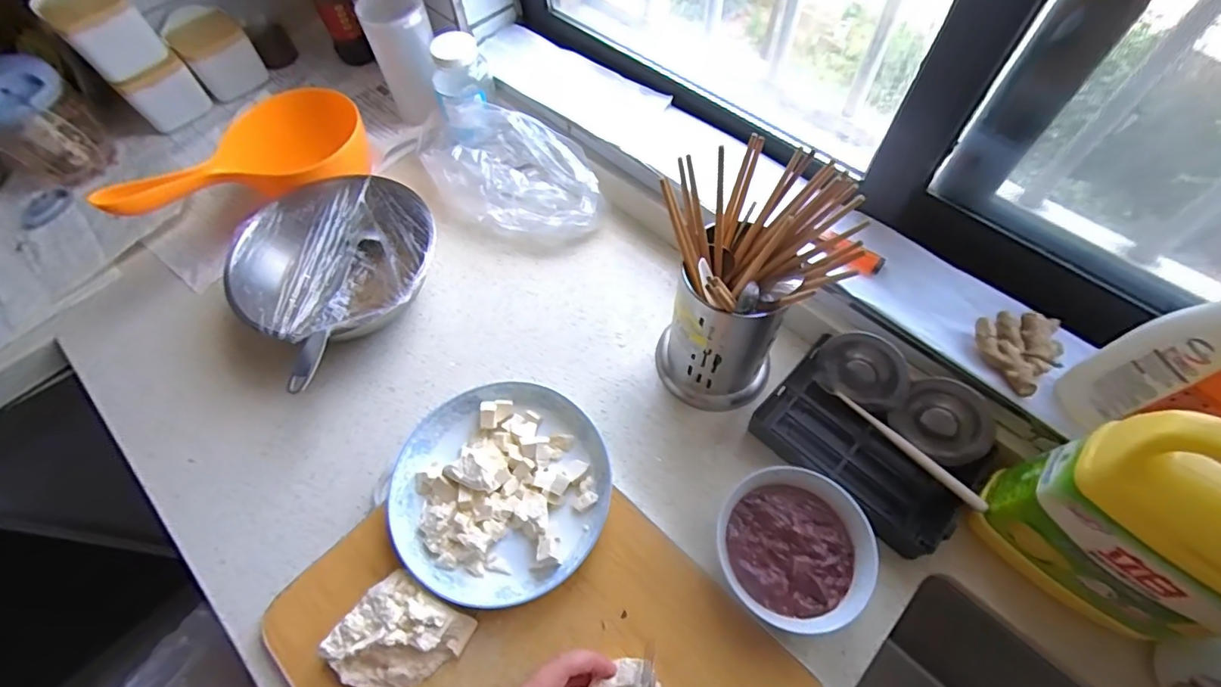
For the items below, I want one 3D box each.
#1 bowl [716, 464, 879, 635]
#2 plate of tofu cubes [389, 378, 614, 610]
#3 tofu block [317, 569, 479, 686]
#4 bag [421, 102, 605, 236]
[{"bbox_3d":[0.152,0.173,0.447,0.119,0.053,0.120,-2,60,3],"label":"bowl"},{"bbox_3d":[-0.098,0.129,0.482,0.184,0.057,0.194,-2,60,3],"label":"plate of tofu cubes"},{"bbox_3d":[-0.172,0.238,0.422,0.094,0.031,0.084,26,65,17],"label":"tofu block"},{"bbox_3d":[-0.128,-0.209,0.655,0.258,0.094,0.120,28,66,17],"label":"bag"}]

